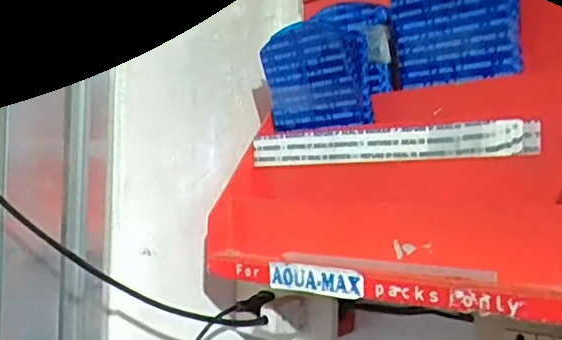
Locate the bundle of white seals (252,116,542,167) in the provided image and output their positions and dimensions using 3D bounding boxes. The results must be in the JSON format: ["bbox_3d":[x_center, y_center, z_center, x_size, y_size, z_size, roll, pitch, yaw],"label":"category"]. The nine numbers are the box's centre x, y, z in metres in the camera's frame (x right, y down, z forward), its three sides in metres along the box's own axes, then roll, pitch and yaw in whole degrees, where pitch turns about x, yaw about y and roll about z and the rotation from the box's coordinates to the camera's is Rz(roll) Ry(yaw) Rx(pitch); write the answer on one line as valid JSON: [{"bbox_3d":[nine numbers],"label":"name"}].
[{"bbox_3d":[0.076,-0.021,0.491,0.247,0.030,0.015,0,-1,40],"label":"bundle of white seals"}]

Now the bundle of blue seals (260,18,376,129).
[{"bbox_3d":[0.029,-0.084,0.552,0.102,0.089,0.032,0,-2,42],"label":"bundle of blue seals"}]

